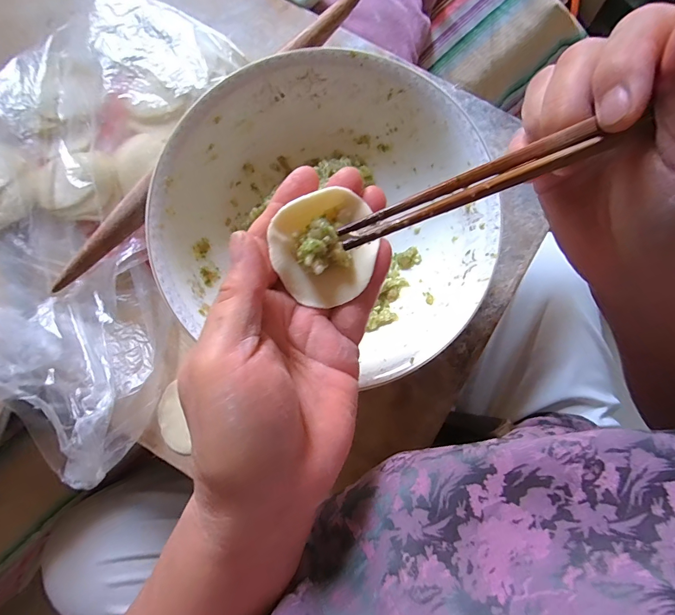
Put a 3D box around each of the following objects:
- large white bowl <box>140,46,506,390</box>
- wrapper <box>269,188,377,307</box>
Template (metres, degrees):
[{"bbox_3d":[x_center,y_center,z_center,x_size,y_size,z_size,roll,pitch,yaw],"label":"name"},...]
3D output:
[{"bbox_3d":[-0.007,-0.065,0.267,0.218,0.073,0.200,0,86,-2],"label":"large white bowl"},{"bbox_3d":[-0.004,-0.028,0.174,0.049,0.023,0.045,0,79,1],"label":"wrapper"}]

